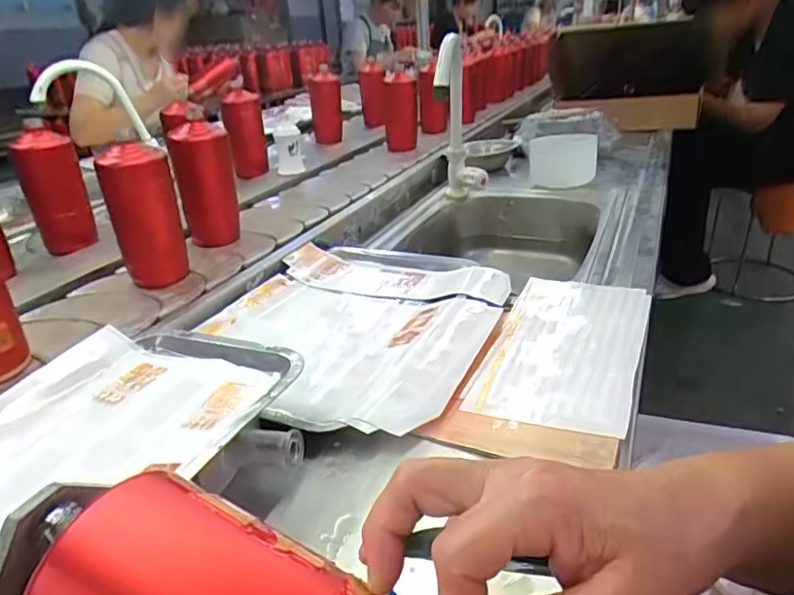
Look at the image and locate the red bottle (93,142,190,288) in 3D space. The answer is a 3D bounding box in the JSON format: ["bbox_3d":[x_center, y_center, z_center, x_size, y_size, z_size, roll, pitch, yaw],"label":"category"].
[{"bbox_3d":[-0.323,-0.106,0.703,0.062,0.171,0.066,8,30,17],"label":"red bottle"}]

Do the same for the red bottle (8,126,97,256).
[{"bbox_3d":[-0.498,-0.151,0.805,0.071,0.173,0.065,-21,34,-31],"label":"red bottle"}]

